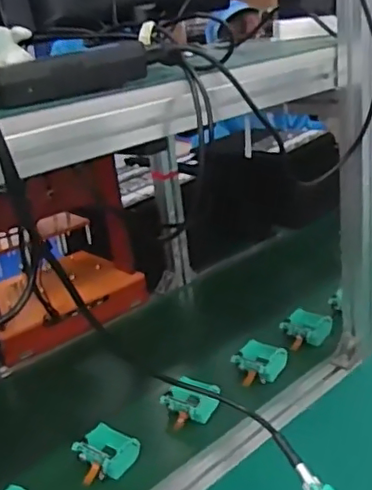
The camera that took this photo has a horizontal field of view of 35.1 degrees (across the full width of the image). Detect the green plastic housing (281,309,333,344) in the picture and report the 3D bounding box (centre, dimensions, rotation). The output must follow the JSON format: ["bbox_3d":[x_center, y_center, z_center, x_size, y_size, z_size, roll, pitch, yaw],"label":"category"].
[{"bbox_3d":[0.218,0.143,1.049,0.072,0.033,0.075,-25,27,-38],"label":"green plastic housing"}]

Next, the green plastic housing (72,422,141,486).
[{"bbox_3d":[-0.111,0.287,0.798,0.076,0.043,0.077,-25,27,-38],"label":"green plastic housing"}]

